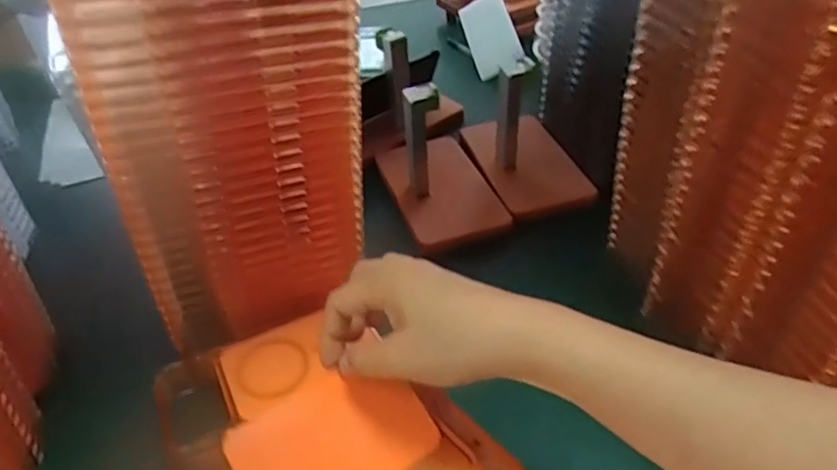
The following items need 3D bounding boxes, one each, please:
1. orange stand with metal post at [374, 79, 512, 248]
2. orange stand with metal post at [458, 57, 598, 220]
[{"bbox_3d":[0.022,-0.090,0.593,0.099,0.112,0.170,-15,43,-13],"label":"orange stand with metal post"},{"bbox_3d":[0.115,-0.120,0.622,0.096,0.109,0.167,-13,43,-11],"label":"orange stand with metal post"}]

